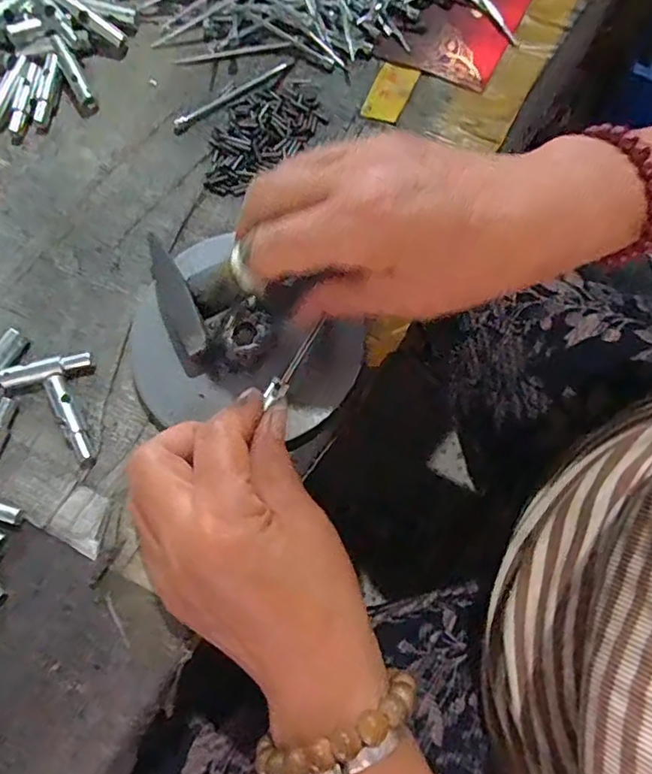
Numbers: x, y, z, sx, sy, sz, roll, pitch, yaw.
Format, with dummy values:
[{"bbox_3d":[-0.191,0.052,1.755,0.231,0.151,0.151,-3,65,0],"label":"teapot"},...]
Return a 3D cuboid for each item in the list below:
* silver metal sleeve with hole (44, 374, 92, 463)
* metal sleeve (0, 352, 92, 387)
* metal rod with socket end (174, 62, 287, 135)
[{"bbox_3d":[-0.139,0.018,0.309,0.011,0.010,0.050,-28,76,-6],"label":"silver metal sleeve with hole"},{"bbox_3d":[-0.155,-0.010,0.317,0.049,0.008,0.012,-10,75,-1],"label":"metal sleeve"},{"bbox_3d":[-0.063,-0.188,0.367,0.082,0.008,0.011,-33,75,-8],"label":"metal rod with socket end"}]

